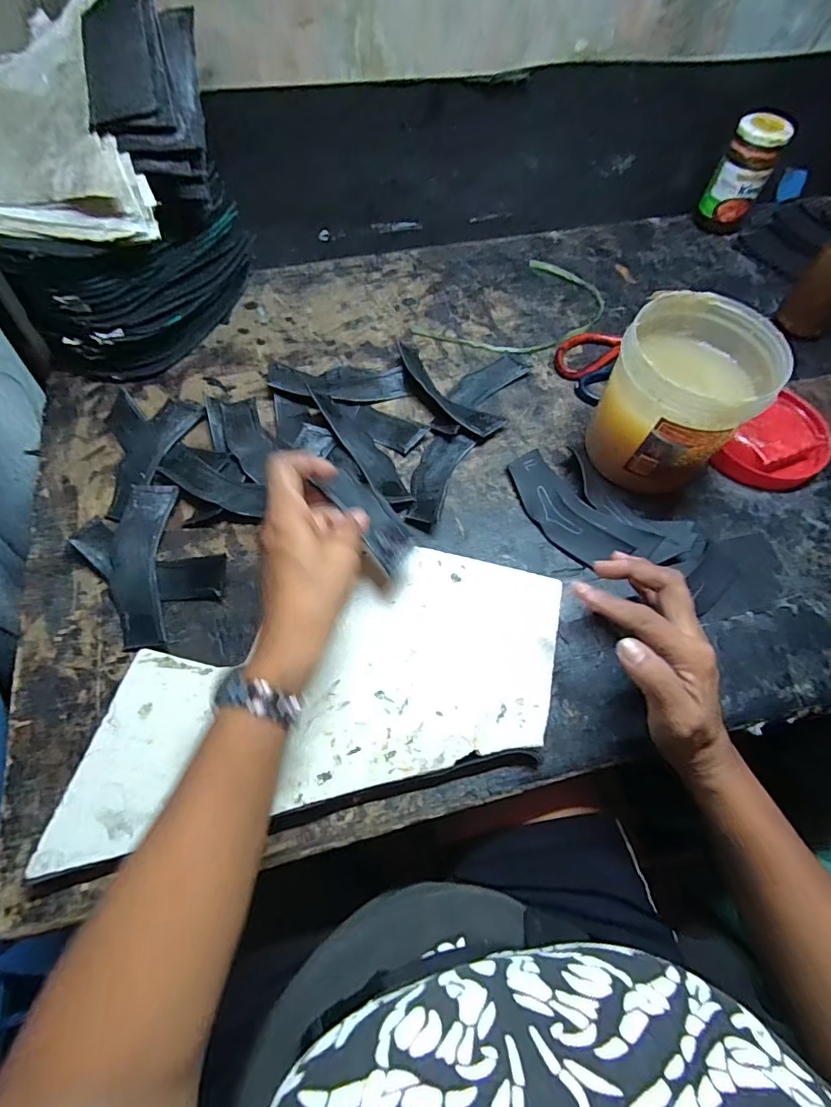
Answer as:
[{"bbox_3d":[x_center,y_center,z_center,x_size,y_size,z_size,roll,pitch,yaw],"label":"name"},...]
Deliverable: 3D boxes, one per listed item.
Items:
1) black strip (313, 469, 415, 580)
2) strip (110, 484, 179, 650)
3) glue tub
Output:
[{"bbox_3d":[-0.033,-0.025,0.365,0.033,0.013,0.090,-33,74,-17],"label":"black strip"},{"bbox_3d":[-0.225,0.009,0.407,0.047,0.015,0.142,-5,64,-5],"label":"strip"},{"bbox_3d":[0.226,-0.134,0.437,0.116,0.129,0.123,1,63,-2],"label":"glue tub"}]

